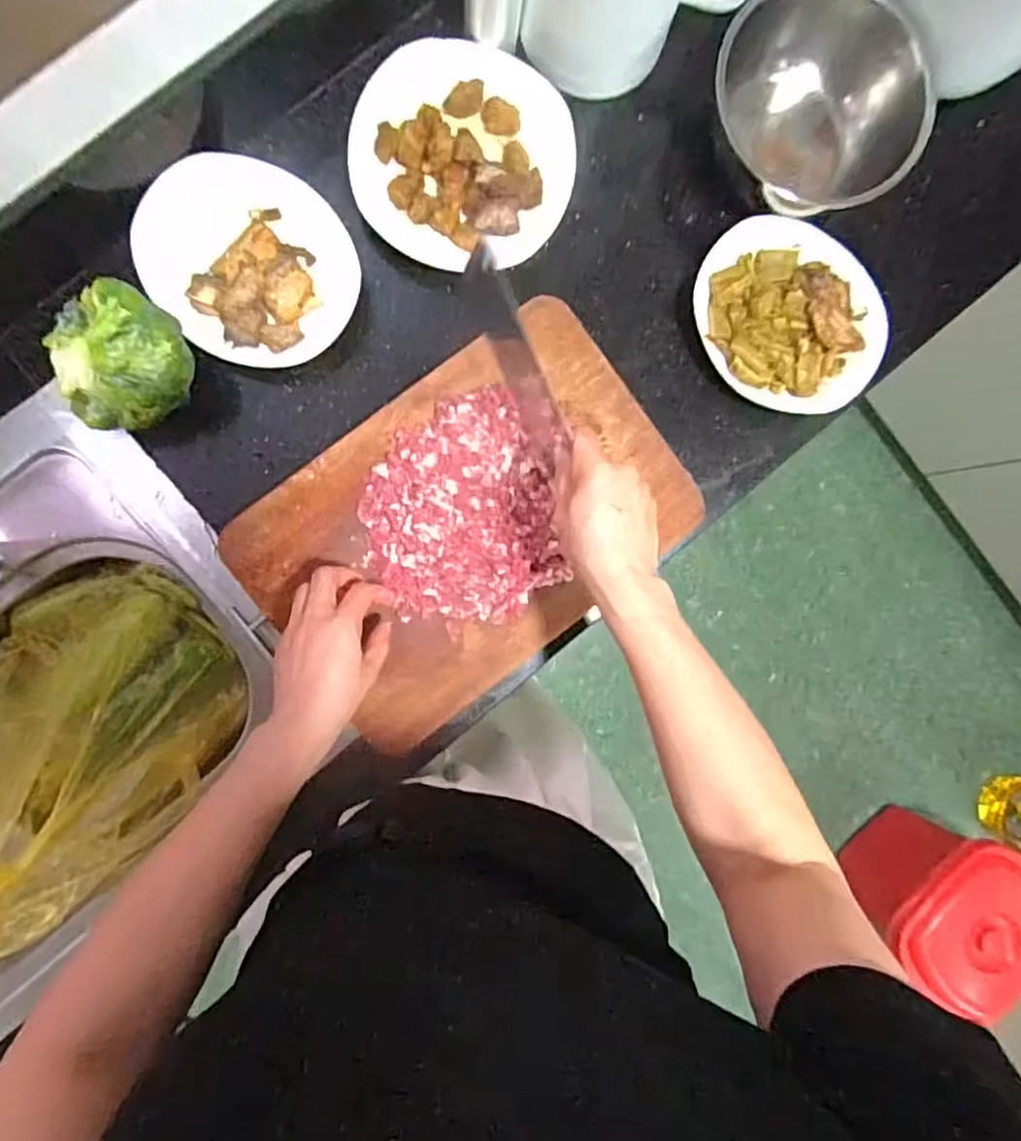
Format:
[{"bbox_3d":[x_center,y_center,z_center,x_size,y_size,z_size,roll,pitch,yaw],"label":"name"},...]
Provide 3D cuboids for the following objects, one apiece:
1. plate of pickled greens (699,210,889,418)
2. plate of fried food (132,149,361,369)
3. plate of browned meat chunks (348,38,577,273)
[{"bbox_3d":[0.267,-0.246,0.623,0.193,0.042,0.158,36,88,-5],"label":"plate of pickled greens"},{"bbox_3d":[-0.230,-0.272,0.570,0.178,0.047,0.162,27,89,-6],"label":"plate of fried food"},{"bbox_3d":[-0.043,-0.376,0.589,0.194,0.042,0.182,0,92,-5],"label":"plate of browned meat chunks"}]

